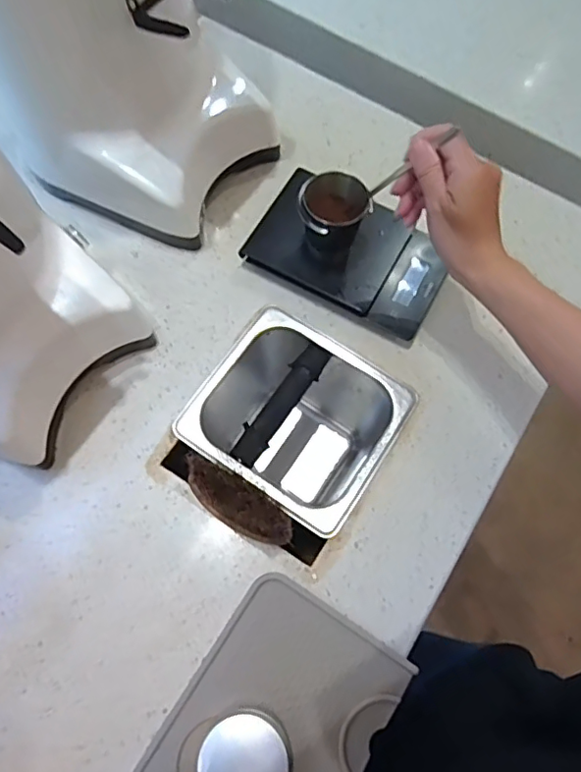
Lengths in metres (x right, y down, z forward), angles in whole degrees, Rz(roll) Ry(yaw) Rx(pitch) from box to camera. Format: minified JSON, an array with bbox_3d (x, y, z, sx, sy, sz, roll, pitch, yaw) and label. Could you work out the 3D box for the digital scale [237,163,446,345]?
[{"bbox_3d":[0.060,-0.133,0.556,0.188,0.034,0.116,27,72,7],"label":"digital scale"}]

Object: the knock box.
[{"bbox_3d":[0.002,0.052,0.582,0.181,0.157,0.172,32,72,10],"label":"knock box"}]

